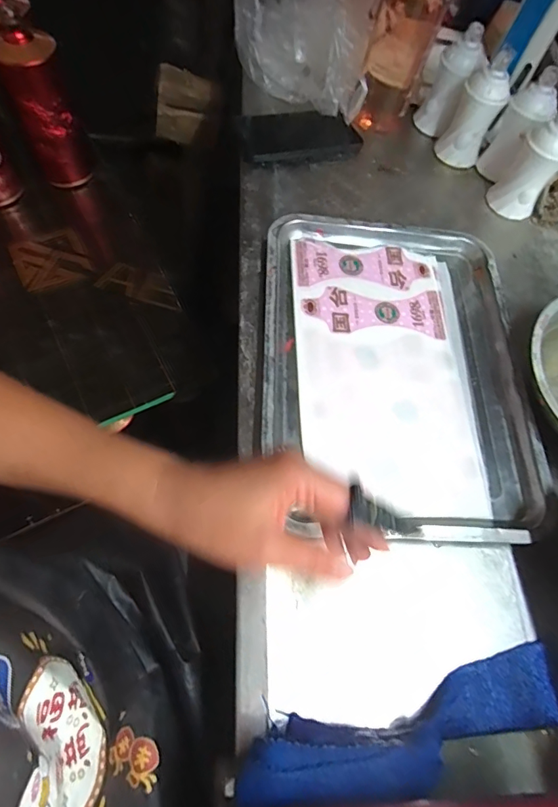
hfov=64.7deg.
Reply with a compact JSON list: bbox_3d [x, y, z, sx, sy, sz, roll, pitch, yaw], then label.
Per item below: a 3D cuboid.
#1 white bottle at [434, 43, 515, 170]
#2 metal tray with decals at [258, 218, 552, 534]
[{"bbox_3d":[0.244,-0.364,0.552,0.060,0.108,0.056,21,66,8],"label":"white bottle"},{"bbox_3d":[0.111,-0.045,0.433,0.257,0.040,0.342,-1,65,-3],"label":"metal tray with decals"}]

